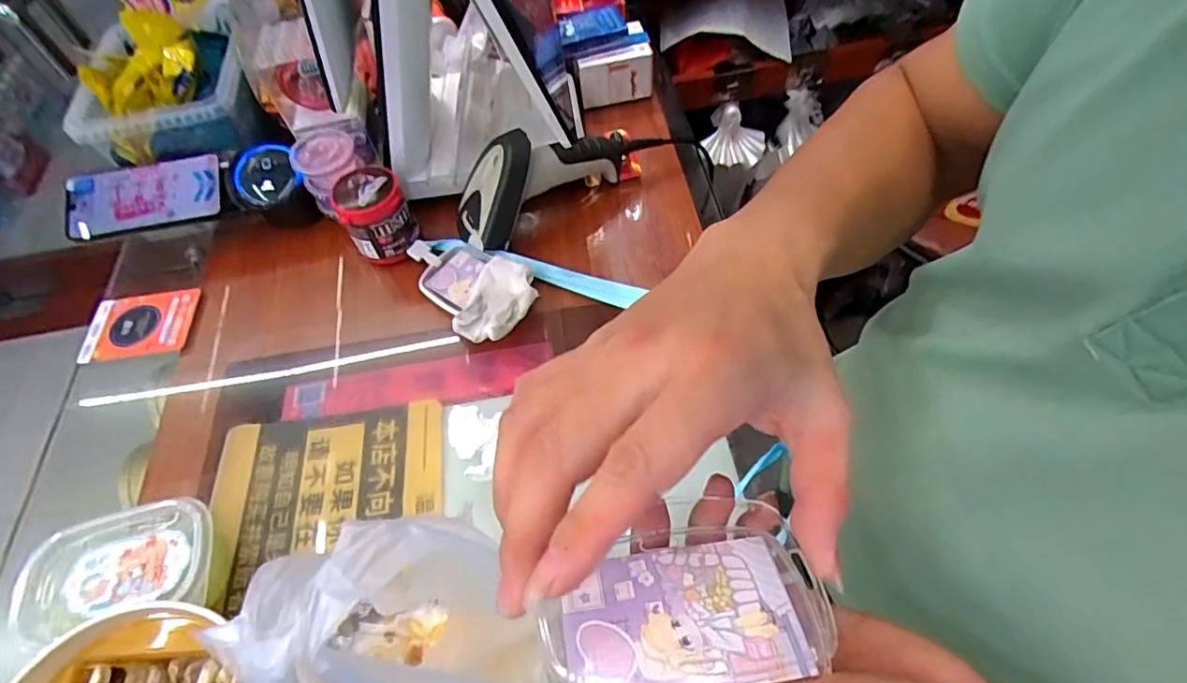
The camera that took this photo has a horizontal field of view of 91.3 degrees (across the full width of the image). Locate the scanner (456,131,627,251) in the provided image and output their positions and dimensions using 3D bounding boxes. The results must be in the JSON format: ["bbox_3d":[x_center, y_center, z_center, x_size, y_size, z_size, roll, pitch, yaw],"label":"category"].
[{"bbox_3d":[-0.046,-0.159,0.573,0.189,0.097,0.083,-20,58,-8],"label":"scanner"}]

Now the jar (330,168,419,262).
[{"bbox_3d":[-0.218,-0.128,0.588,0.066,0.074,0.061,-2,57,3],"label":"jar"}]

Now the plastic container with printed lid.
[{"bbox_3d":[-0.330,0.154,0.403,0.113,0.029,0.074,-14,57,-4],"label":"plastic container with printed lid"}]

